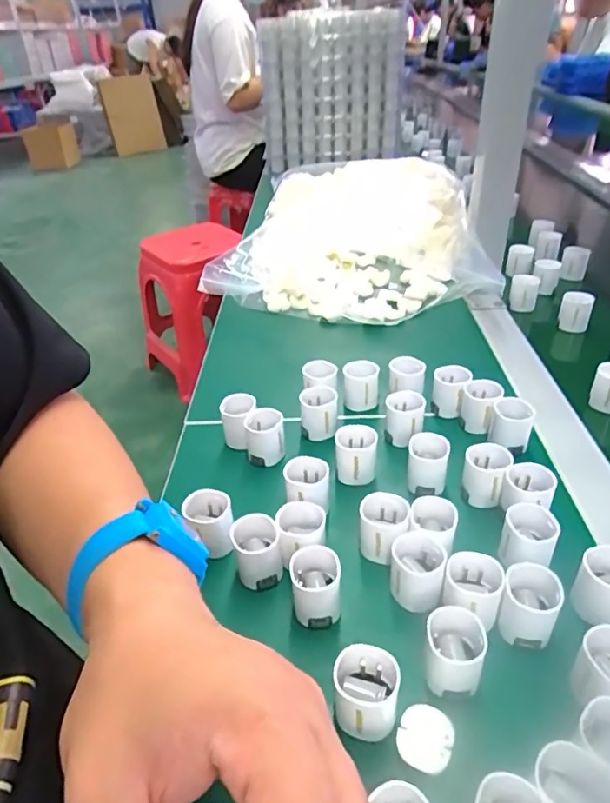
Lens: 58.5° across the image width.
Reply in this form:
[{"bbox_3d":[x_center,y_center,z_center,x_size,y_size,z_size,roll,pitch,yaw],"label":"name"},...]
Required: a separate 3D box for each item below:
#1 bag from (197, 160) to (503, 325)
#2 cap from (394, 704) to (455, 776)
[{"bbox_3d":[0.074,-0.244,0.746,0.326,0.109,0.416,2,34,12],"label":"bag"},{"bbox_3d":[0.056,0.155,0.254,0.024,0.004,0.025,11,38,23],"label":"cap"}]

